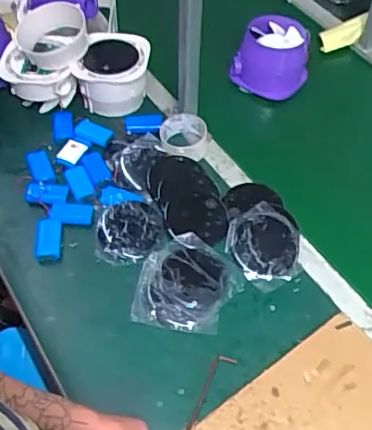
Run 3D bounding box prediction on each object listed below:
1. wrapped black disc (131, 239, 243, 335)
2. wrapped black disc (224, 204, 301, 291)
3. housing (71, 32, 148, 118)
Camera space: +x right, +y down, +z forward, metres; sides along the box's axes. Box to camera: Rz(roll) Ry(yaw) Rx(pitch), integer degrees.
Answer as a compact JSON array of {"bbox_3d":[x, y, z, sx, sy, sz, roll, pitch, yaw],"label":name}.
[{"bbox_3d":[0.004,0.102,0.836,0.146,0.020,0.142,0,54,1],"label":"wrapped black disc"},{"bbox_3d":[0.127,0.045,0.876,0.125,0.017,0.125,-1,64,1],"label":"wrapped black disc"},{"bbox_3d":[-0.135,-0.266,1.063,0.131,0.092,0.130,1,53,2],"label":"housing"}]

